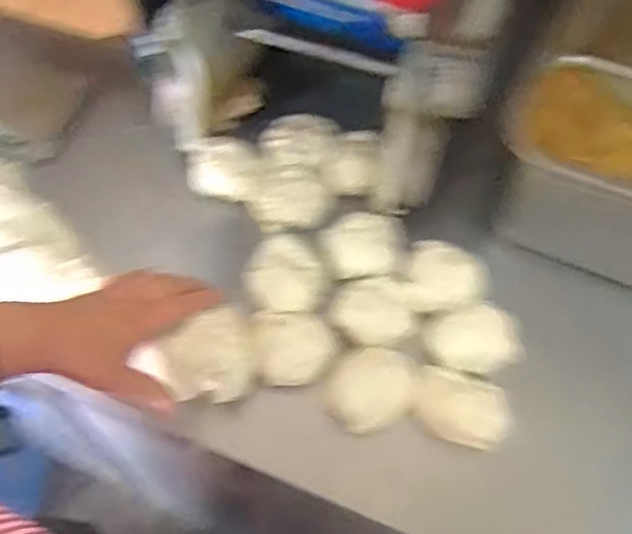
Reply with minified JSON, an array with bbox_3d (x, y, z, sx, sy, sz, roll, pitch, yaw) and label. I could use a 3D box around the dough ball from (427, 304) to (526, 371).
[{"bbox_3d":[0.141,0.062,0.587,0.078,0.037,0.053,-6,59,-5],"label":"dough ball"}]

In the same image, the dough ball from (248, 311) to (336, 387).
[{"bbox_3d":[-0.019,0.067,0.581,0.074,0.035,0.067,-13,60,-9],"label":"dough ball"}]

